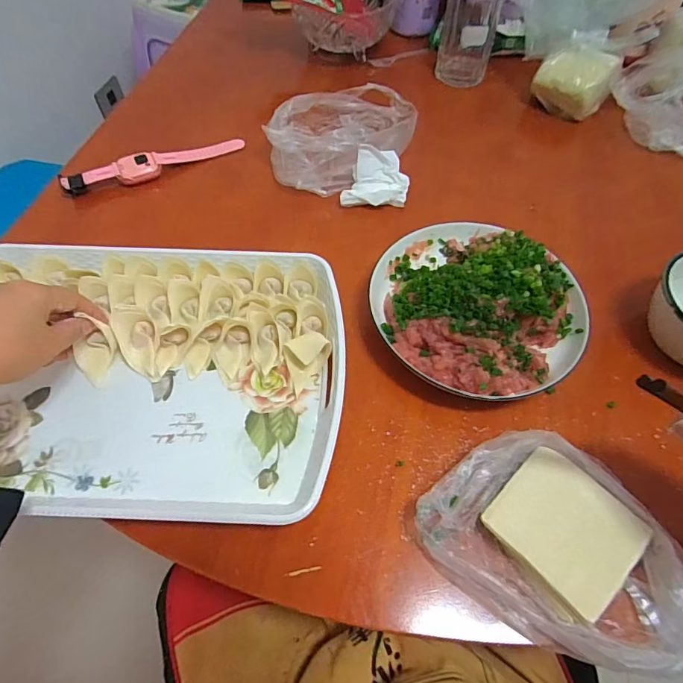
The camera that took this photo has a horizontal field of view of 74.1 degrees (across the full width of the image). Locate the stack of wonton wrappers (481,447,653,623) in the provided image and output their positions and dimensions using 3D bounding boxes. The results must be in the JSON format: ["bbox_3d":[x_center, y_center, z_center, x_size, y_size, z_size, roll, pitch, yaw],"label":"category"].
[{"bbox_3d":[0.161,0.137,0.333,0.084,0.025,0.091,-39,66,-23],"label":"stack of wonton wrappers"}]

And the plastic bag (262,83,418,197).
[{"bbox_3d":[0.000,-0.262,0.557,0.141,0.053,0.211,37,63,20],"label":"plastic bag"}]

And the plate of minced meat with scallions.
[{"bbox_3d":[0.121,-0.034,0.411,0.186,0.063,0.180,1,57,-1],"label":"plate of minced meat with scallions"}]

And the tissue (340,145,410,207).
[{"bbox_3d":[0.039,-0.189,0.516,0.073,0.044,0.067,2,57,0],"label":"tissue"}]

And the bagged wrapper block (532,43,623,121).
[{"bbox_3d":[0.308,-0.344,0.604,0.085,0.071,0.066,33,62,18],"label":"bagged wrapper block"}]

